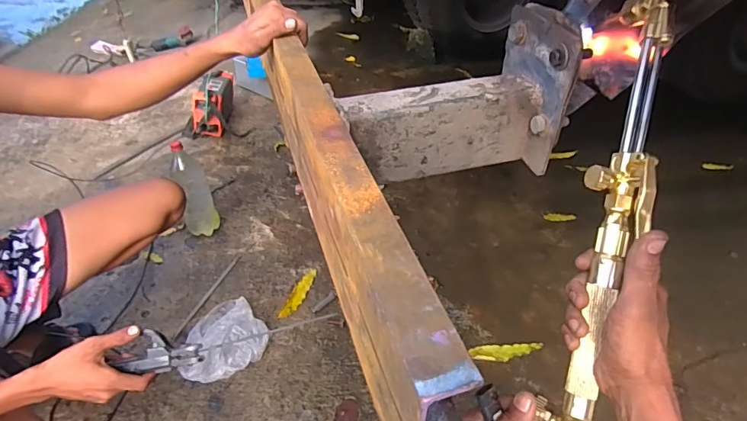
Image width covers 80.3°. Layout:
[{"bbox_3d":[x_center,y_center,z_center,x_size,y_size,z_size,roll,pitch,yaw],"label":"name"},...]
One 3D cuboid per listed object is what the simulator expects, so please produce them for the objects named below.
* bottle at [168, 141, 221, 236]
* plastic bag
[{"bbox_3d":[-0.526,-0.048,1.295,0.096,0.296,0.074,-26,47,-32],"label":"bottle"},{"bbox_3d":[-0.368,0.294,1.051,0.200,0.072,0.205,-22,45,-29],"label":"plastic bag"}]

